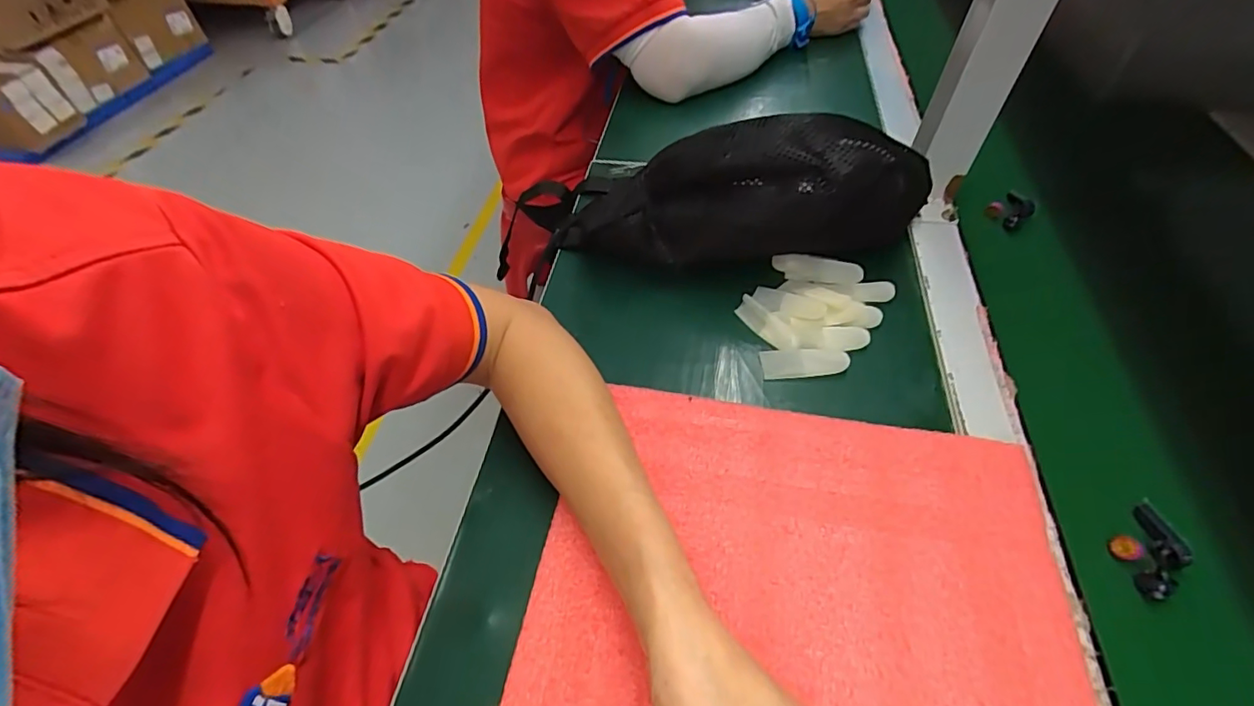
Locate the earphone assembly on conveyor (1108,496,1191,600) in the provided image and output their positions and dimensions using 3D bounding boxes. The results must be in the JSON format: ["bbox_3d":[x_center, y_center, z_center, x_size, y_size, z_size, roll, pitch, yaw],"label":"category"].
[{"bbox_3d":[0.280,0.105,0.289,0.046,0.014,0.031,-32,56,-19],"label":"earphone assembly on conveyor"}]

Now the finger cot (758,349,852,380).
[{"bbox_3d":[0.123,0.005,0.376,0.058,0.005,0.021,0,51,4],"label":"finger cot"}]

